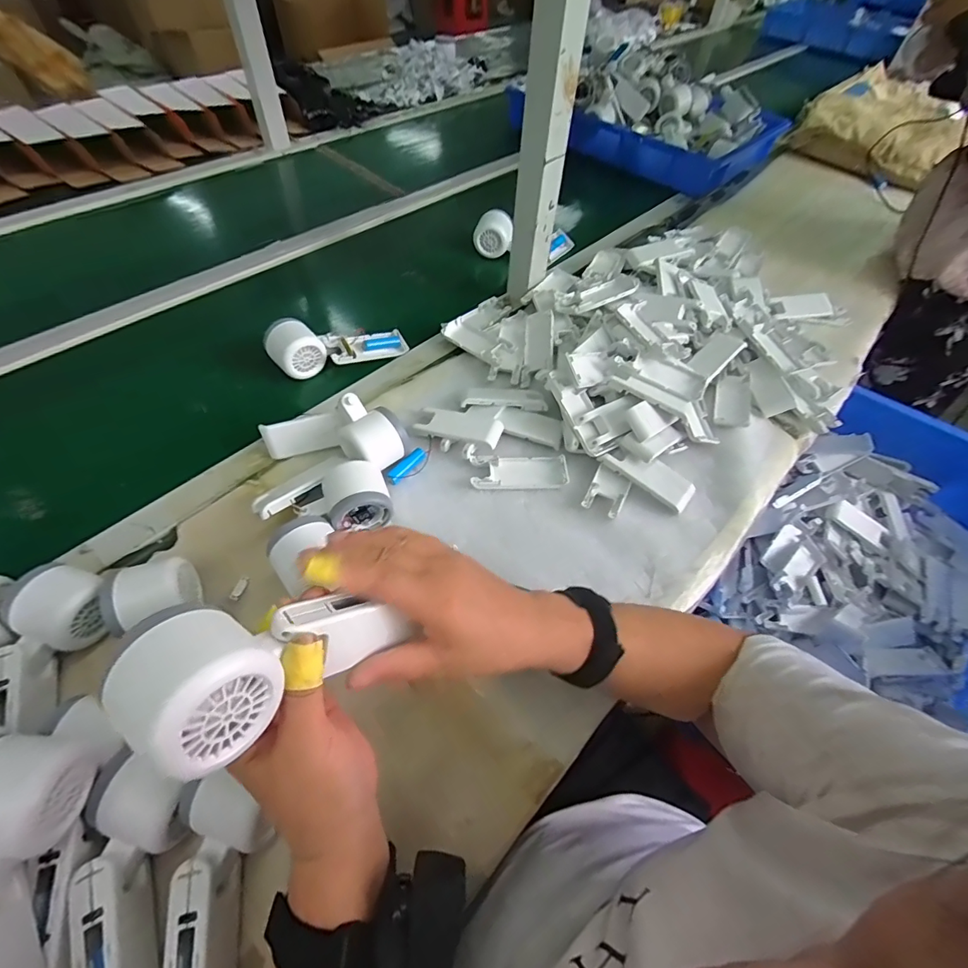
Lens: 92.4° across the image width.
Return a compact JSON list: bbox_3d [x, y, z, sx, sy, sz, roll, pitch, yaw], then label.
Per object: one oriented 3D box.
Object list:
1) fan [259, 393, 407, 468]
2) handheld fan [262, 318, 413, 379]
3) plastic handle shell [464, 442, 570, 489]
[{"bbox_3d":[-0.161,-0.051,0.500,0.151,0.068,0.061,-1,53,11],"label":"fan"},{"bbox_3d":[-0.185,-0.182,0.593,0.169,0.049,0.054,-17,57,-16],"label":"handheld fan"},{"bbox_3d":[0.035,-0.017,0.517,0.114,0.012,0.048,2,54,-3],"label":"plastic handle shell"}]

